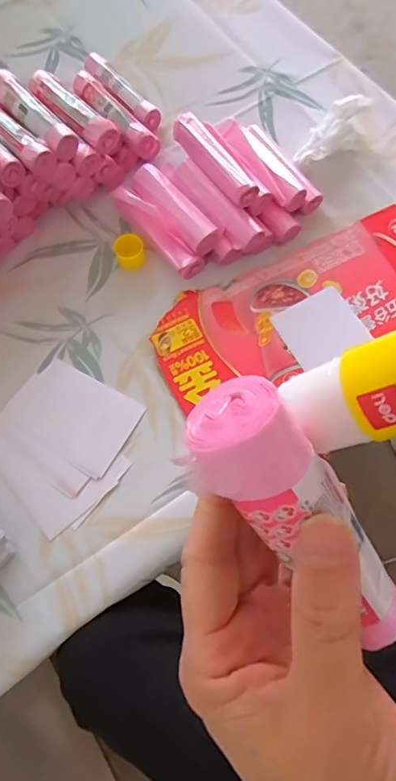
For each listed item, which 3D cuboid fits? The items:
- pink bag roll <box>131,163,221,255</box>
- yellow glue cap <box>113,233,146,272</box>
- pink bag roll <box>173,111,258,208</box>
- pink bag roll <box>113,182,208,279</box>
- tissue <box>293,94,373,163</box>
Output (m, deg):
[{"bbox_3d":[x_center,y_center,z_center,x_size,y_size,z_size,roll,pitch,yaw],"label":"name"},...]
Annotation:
[{"bbox_3d":[-0.026,-0.193,0.527,0.035,0.037,0.121,-37,75,-10],"label":"pink bag roll"},{"bbox_3d":[-0.072,-0.145,0.518,0.030,0.030,0.030,0,72,1],"label":"yellow glue cap"},{"bbox_3d":[0.016,-0.238,0.502,0.028,0.019,0.117,-35,75,-10],"label":"pink bag roll"},{"bbox_3d":[-0.044,-0.171,0.519,0.029,0.037,0.125,-40,76,-11],"label":"pink bag roll"},{"bbox_3d":[0.155,-0.299,0.557,0.112,0.044,0.057,-33,75,-9],"label":"tissue"}]

